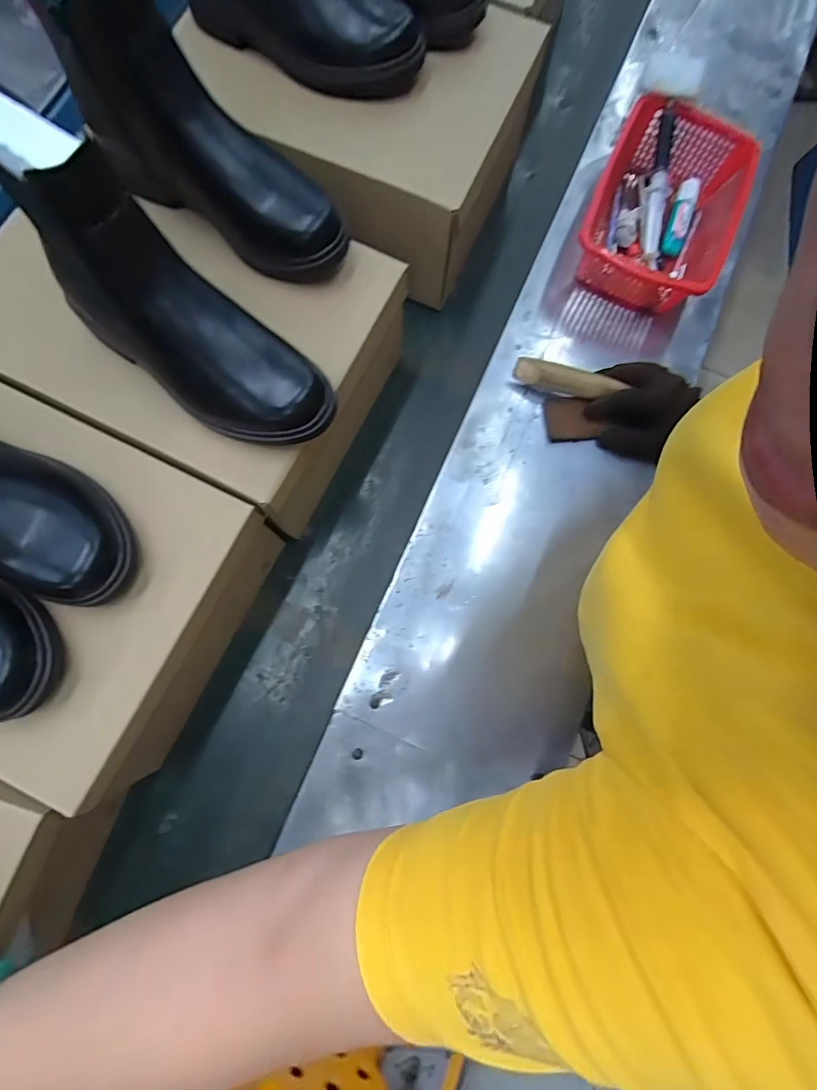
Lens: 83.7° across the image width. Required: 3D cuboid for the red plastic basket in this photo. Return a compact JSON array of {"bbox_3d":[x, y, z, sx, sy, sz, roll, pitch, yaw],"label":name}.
[{"bbox_3d":[0.284,-0.375,0.521,0.155,0.073,0.221,25,77,5],"label":"red plastic basket"}]

